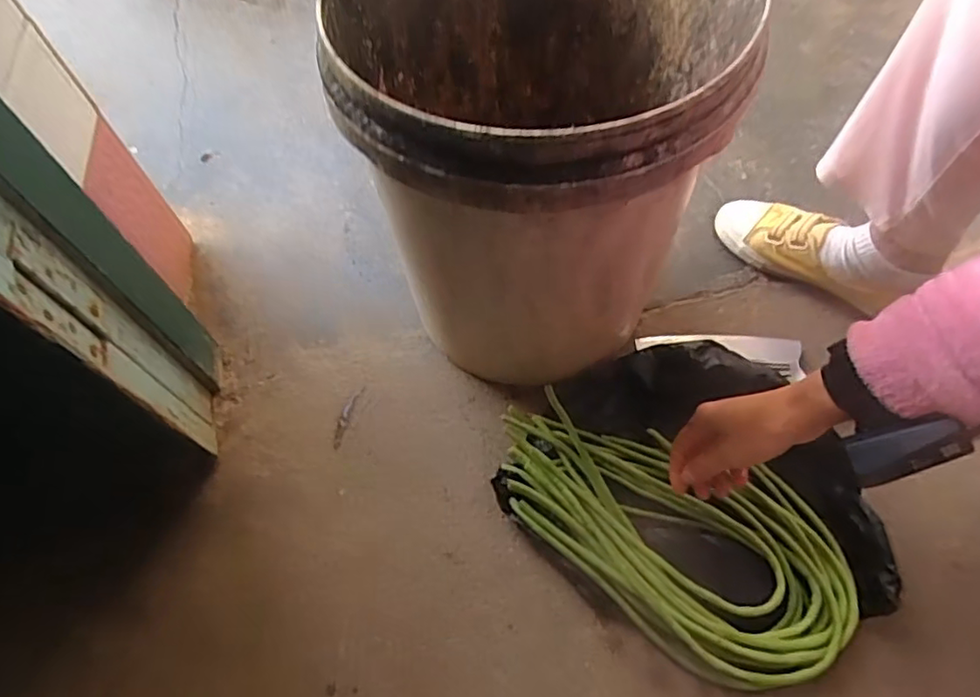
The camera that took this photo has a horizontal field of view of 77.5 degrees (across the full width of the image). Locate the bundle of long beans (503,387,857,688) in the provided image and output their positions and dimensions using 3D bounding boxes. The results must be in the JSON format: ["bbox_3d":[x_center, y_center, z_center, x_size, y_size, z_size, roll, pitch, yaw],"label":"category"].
[{"bbox_3d":[0.165,0.164,0.581,0.337,0.040,0.183,34,69,18],"label":"bundle of long beans"}]

